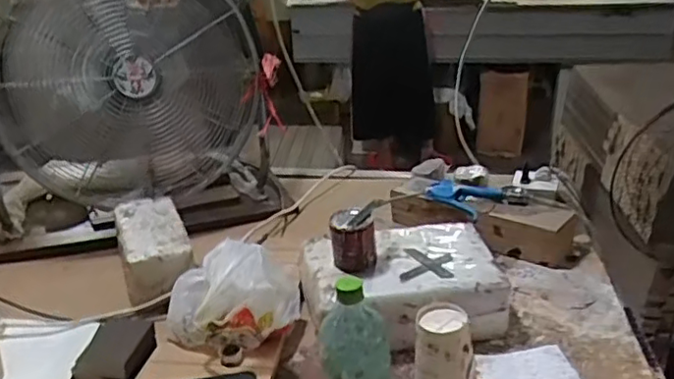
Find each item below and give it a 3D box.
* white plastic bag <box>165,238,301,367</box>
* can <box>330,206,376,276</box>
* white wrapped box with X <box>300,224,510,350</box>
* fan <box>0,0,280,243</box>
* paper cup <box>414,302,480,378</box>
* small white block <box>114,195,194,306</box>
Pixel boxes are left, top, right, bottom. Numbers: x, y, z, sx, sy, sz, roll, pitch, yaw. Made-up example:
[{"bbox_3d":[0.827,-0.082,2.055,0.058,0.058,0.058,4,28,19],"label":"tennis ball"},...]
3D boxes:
[{"bbox_3d":[-0.149,0.154,0.913,0.188,0.131,0.186,-4,25,-4],"label":"white plastic bag"},{"bbox_3d":[0.023,0.076,0.934,0.062,0.081,0.062,-1,25,1],"label":"can"},{"bbox_3d":[0.129,0.137,0.960,0.212,0.095,0.196,-5,25,-7],"label":"white wrapped box with X"},{"bbox_3d":[-0.413,-0.193,1.266,0.517,0.482,0.283,-8,26,-13],"label":"fan"},{"bbox_3d":[0.140,0.208,0.794,0.084,0.116,0.102,6,27,13],"label":"paper cup"},{"bbox_3d":[-0.315,0.099,1.102,0.113,0.079,0.235,-11,27,-19],"label":"small white block"}]

